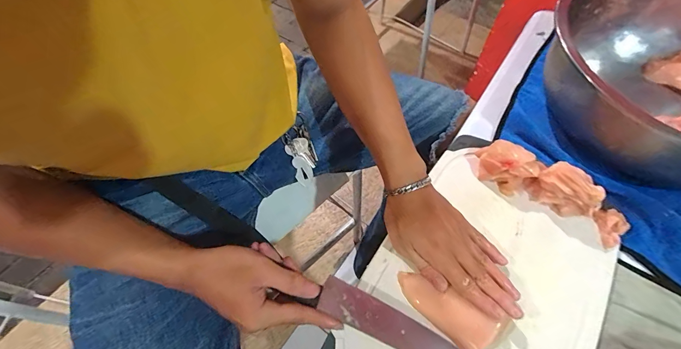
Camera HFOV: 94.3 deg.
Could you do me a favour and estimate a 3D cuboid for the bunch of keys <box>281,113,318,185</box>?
[{"bbox_3d":[-0.058,-0.035,0.453,0.042,0.010,0.101,-9,98,-4],"label":"bunch of keys"}]

